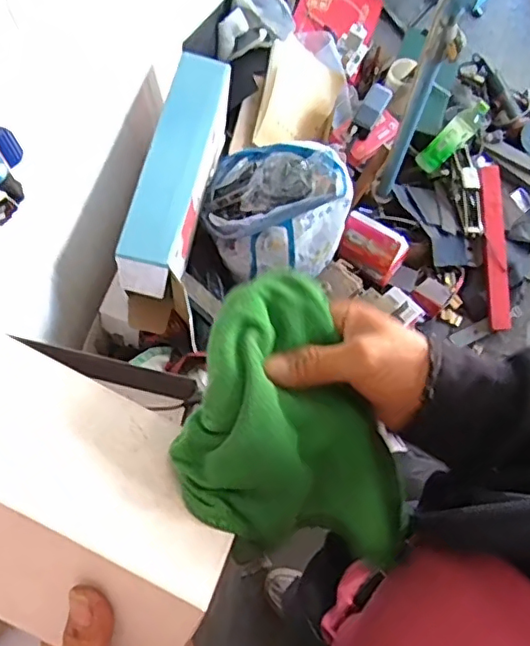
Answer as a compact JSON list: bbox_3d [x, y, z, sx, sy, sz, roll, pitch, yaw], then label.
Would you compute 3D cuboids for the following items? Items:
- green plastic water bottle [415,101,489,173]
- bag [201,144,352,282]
[{"bbox_3d":[0.507,-0.503,1.568,0.223,0.076,0.069,-43,68,28],"label":"green plastic water bottle"},{"bbox_3d":[0.019,-0.247,1.205,0.290,0.240,0.252,-7,68,-3],"label":"bag"}]

